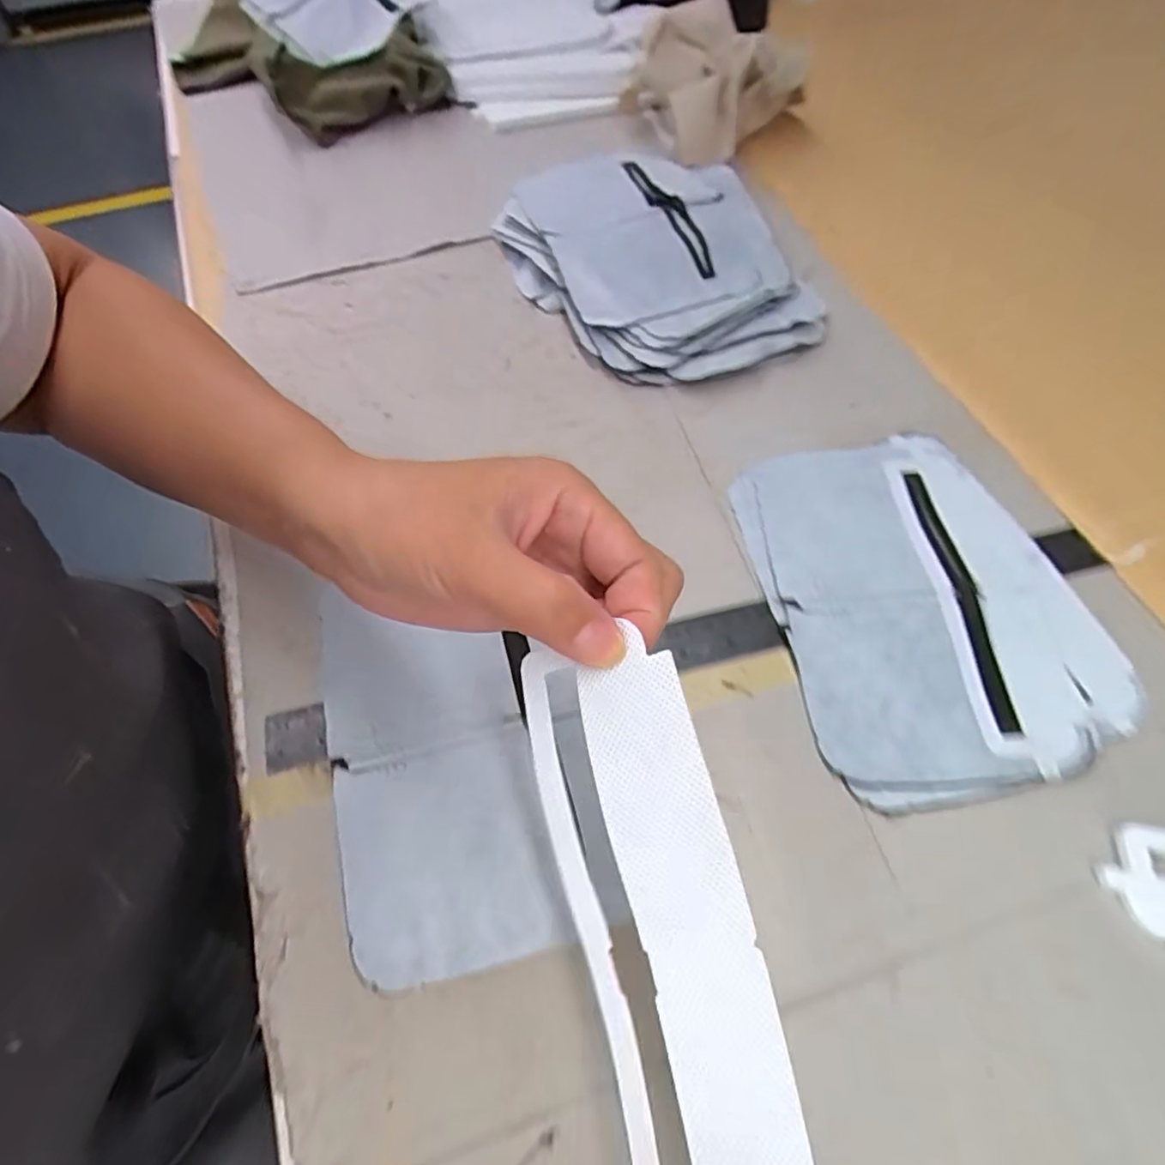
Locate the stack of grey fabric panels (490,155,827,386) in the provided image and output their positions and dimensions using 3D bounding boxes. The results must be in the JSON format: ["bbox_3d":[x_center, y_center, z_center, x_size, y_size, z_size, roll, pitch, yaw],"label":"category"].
[{"bbox_3d":[0.049,-0.240,0.476,0.185,0.038,0.235,-19,61,-11],"label":"stack of grey fabric panels"}]

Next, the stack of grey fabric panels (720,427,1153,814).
[{"bbox_3d":[0.182,0.006,0.343,0.162,0.010,0.199,-9,60,-6],"label":"stack of grey fabric panels"}]

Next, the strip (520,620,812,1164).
[{"bbox_3d":[0.022,0.100,0.174,0.051,0.010,0.171,-21,73,22],"label":"strip"}]

